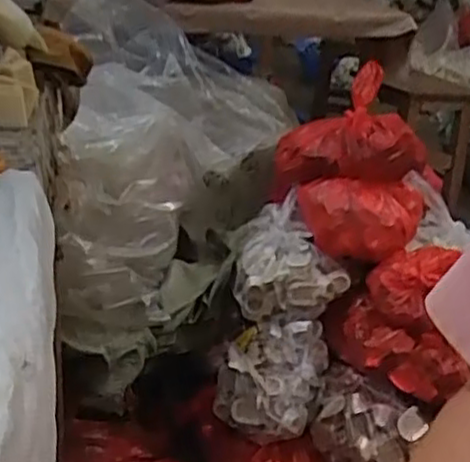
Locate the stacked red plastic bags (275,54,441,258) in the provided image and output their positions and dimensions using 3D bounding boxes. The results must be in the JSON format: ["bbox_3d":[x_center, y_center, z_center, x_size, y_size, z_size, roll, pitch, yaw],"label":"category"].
[{"bbox_3d":[0.221,-0.128,1.348,0.293,0.229,0.328,7,25,6],"label":"stacked red plastic bags"}]

